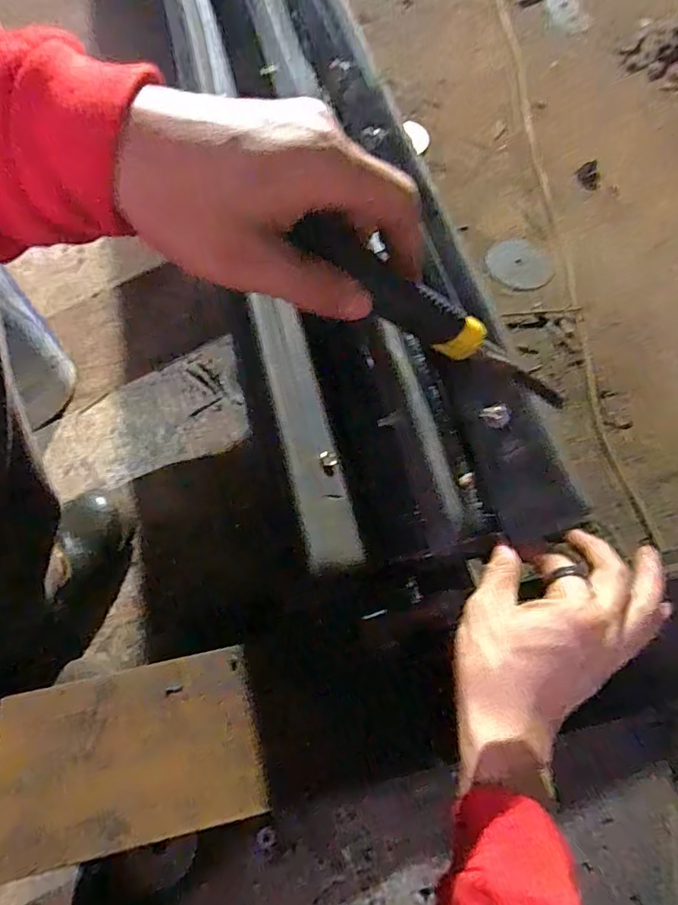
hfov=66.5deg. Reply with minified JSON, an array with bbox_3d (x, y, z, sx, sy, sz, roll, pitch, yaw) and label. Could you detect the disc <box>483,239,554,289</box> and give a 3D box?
[{"bbox_3d":[0.283,-0.292,0.802,0.107,0.007,0.096,-29,68,-14],"label":"disc"}]

